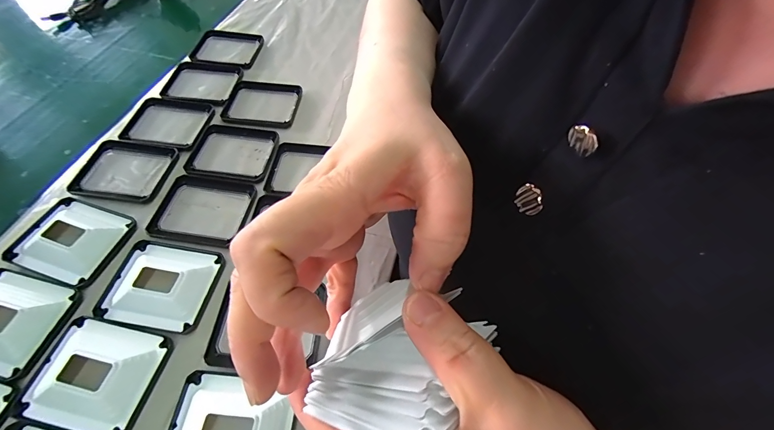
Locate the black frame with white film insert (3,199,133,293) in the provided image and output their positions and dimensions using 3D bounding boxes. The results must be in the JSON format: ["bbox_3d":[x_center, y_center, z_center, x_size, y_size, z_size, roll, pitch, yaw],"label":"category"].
[{"bbox_3d":[-0.270,0.019,0.292,0.083,0.015,0.069,16,57,10],"label":"black frame with white film insert"}]

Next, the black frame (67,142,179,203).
[{"bbox_3d":[-0.256,-0.044,0.335,0.084,0.011,0.066,5,56,3],"label":"black frame"}]

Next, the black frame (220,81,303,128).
[{"bbox_3d":[-0.146,-0.130,0.397,0.085,0.006,0.070,4,56,2],"label":"black frame"}]

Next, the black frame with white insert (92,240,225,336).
[{"bbox_3d":[-0.183,0.054,0.275,0.082,0.013,0.068,9,57,6],"label":"black frame with white insert"}]

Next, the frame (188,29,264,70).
[{"bbox_3d":[-0.211,-0.222,0.451,0.084,0.013,0.073,3,56,1],"label":"frame"}]

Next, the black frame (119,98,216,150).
[{"bbox_3d":[-0.239,-0.102,0.373,0.087,0.012,0.071,10,57,6],"label":"black frame"}]

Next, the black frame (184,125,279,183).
[{"bbox_3d":[-0.159,-0.067,0.357,0.085,0.007,0.073,7,56,4],"label":"black frame"}]

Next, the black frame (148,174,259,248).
[{"bbox_3d":[-0.169,-0.006,0.317,0.085,0.006,0.068,6,56,4],"label":"black frame"}]

